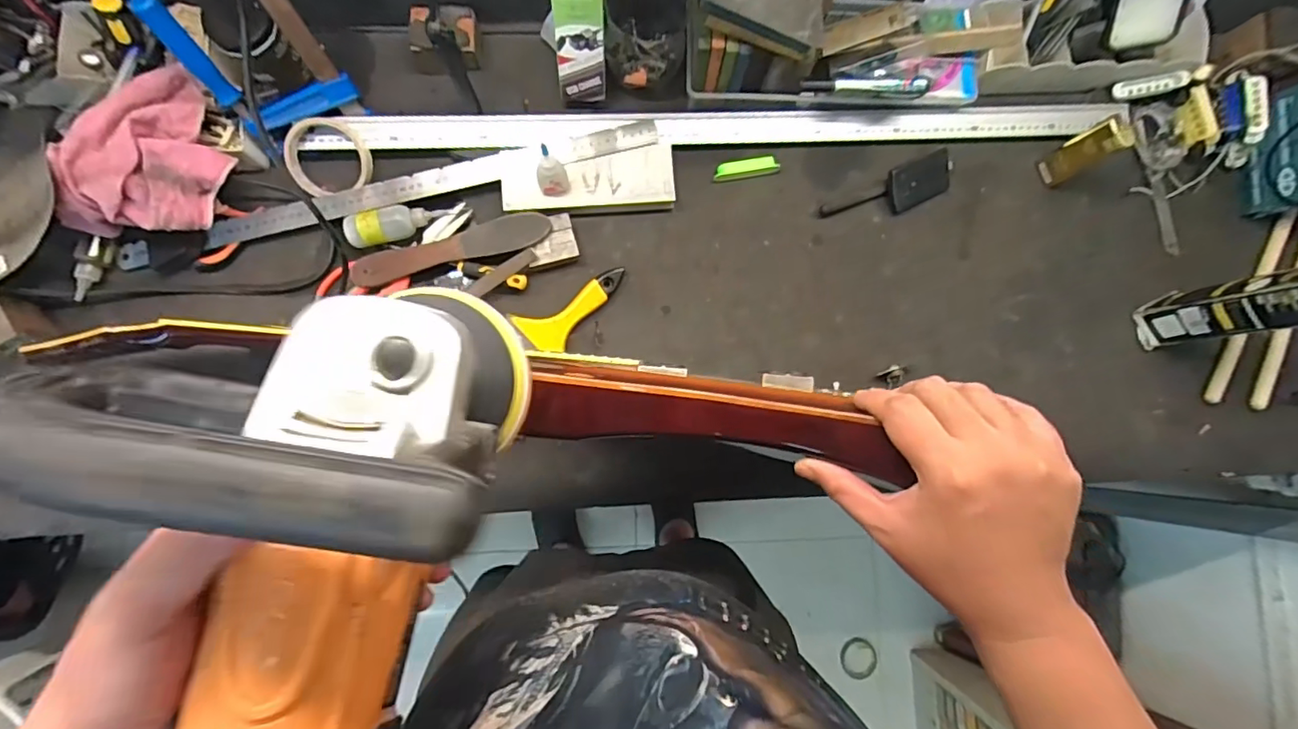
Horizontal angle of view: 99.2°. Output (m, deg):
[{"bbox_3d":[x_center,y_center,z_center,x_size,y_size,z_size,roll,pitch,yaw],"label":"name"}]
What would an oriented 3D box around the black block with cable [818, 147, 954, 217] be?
[{"bbox_3d":[0.294,-0.206,0.665,0.169,0.030,0.048,-25,86,-6],"label":"black block with cable"}]

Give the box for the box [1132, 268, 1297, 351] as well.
[{"bbox_3d":[0.637,-0.062,0.595,0.060,0.206,0.061,-19,86,-5],"label":"box"}]

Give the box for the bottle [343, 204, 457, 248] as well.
[{"bbox_3d":[-0.287,-0.162,0.627,0.112,0.028,0.035,-17,85,-5],"label":"bottle"}]

